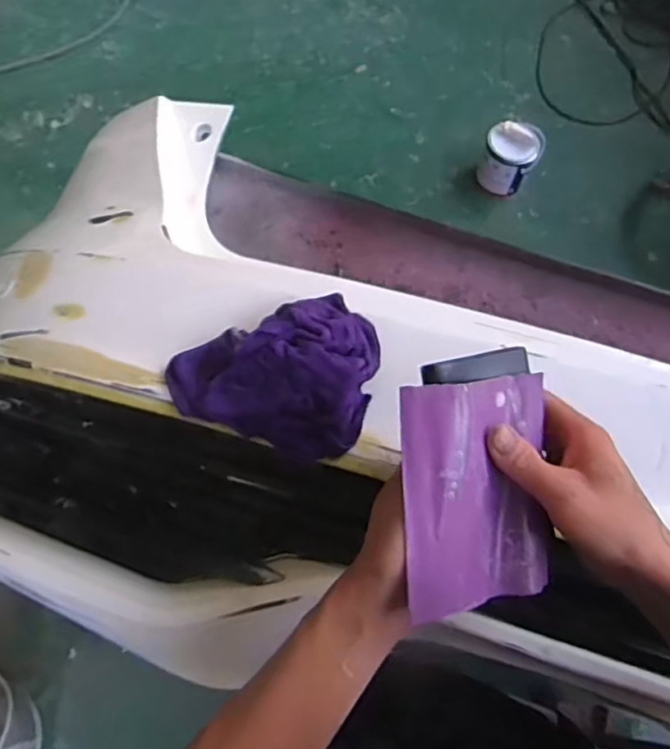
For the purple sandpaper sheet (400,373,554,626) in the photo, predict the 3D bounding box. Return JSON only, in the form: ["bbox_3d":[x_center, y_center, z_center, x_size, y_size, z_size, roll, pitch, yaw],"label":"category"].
[{"bbox_3d":[0.090,0.073,0.387,0.106,0.015,0.138,-5,93,-29],"label":"purple sandpaper sheet"}]

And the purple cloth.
[{"bbox_3d":[-0.044,0.007,0.534,0.186,0.073,0.142,-17,70,-10],"label":"purple cloth"}]

